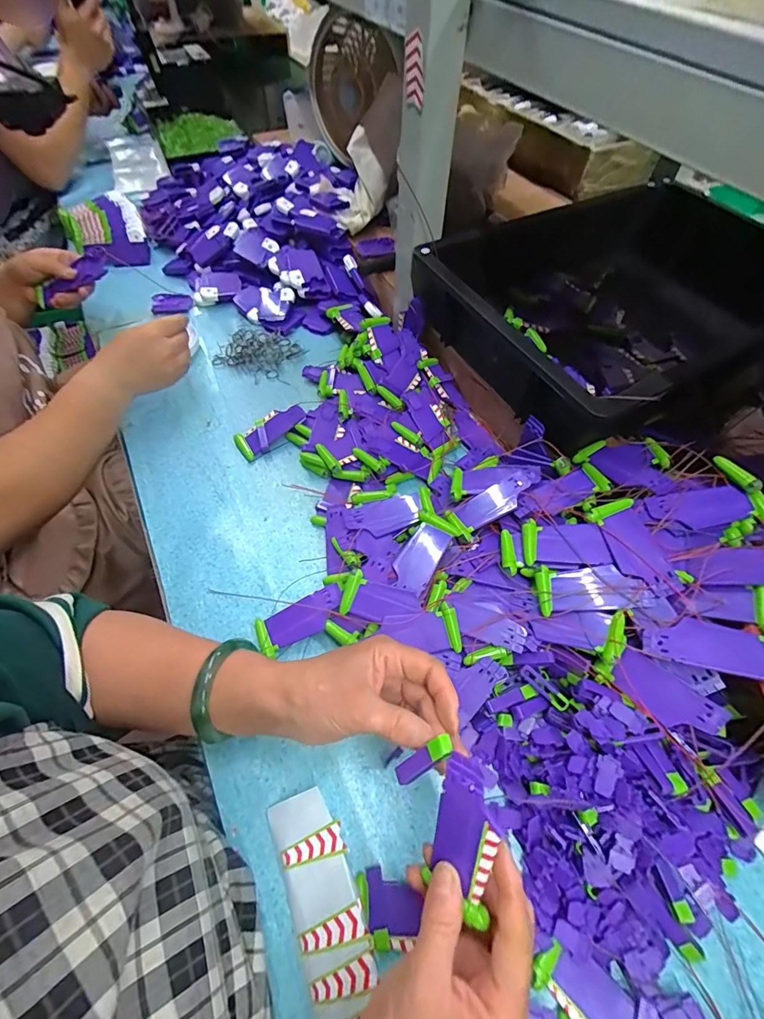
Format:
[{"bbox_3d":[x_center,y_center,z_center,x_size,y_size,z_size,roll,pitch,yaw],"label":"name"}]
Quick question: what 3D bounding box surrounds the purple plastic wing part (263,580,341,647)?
[{"bbox_3d":[-0.071,0.100,0.405,0.076,0.008,0.036,-33,62,-6],"label":"purple plastic wing part"}]

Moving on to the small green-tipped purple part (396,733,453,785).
[{"bbox_3d":[0.026,0.156,0.266,0.044,0.007,0.011,-45,59,21],"label":"small green-tipped purple part"}]

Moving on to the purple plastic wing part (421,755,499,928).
[{"bbox_3d":[0.048,0.187,0.247,0.034,0.005,0.082,12,97,38],"label":"purple plastic wing part"}]

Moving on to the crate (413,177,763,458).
[{"bbox_3d":[0.281,-0.246,0.518,0.401,0.103,0.306,-25,60,-16],"label":"crate"}]

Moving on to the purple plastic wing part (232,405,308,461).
[{"bbox_3d":[-0.139,-0.100,0.535,0.090,0.017,0.037,-34,62,-3],"label":"purple plastic wing part"}]

